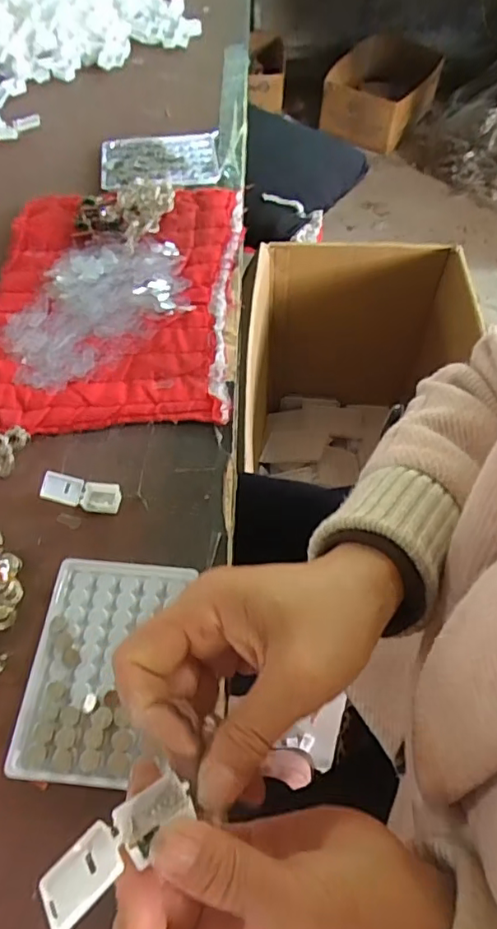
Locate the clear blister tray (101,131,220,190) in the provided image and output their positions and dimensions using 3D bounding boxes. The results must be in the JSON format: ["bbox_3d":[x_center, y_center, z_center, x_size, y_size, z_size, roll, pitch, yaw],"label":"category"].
[{"bbox_3d":[-0.102,-0.351,0.637,0.132,0.010,0.106,-6,59,-4],"label":"clear blister tray"}]

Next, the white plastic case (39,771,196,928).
[{"bbox_3d":[-0.045,0.134,0.195,0.056,0.010,0.021,-33,36,-22],"label":"white plastic case"}]

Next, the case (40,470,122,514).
[{"bbox_3d":[-0.122,0.021,0.406,0.055,0.009,0.022,14,58,-12],"label":"case"}]

